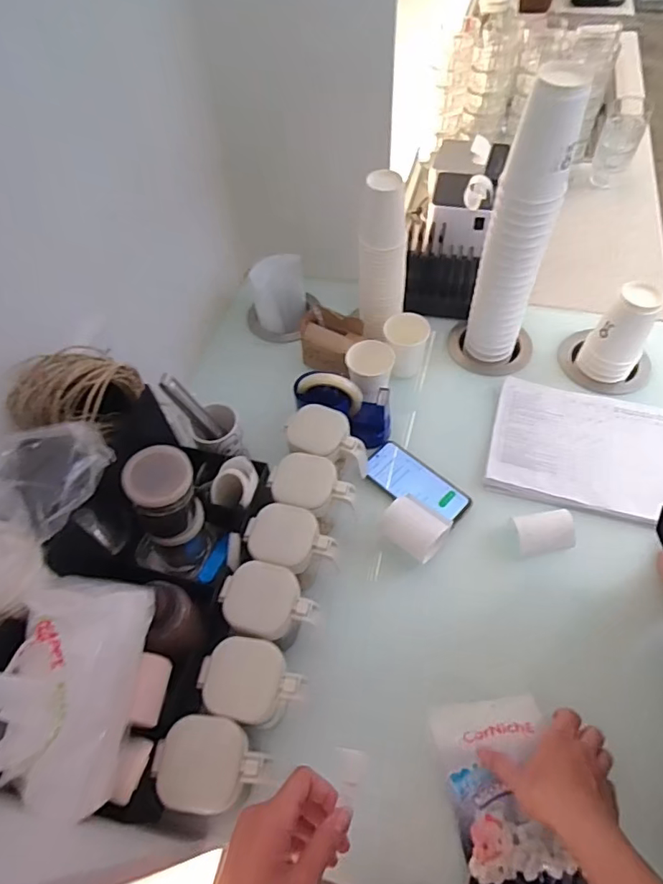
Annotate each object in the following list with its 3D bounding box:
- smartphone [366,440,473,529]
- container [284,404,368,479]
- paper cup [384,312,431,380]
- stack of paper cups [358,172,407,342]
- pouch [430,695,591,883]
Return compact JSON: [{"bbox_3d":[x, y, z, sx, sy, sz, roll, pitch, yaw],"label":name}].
[{"bbox_3d":[0.131,0.065,0.798,0.163,0.015,0.076,34,64,24],"label":"smartphone"},{"bbox_3d":[-0.004,0.005,0.781,0.121,0.088,0.082,10,57,11],"label":"container"},{"bbox_3d":[0.127,-0.165,0.882,0.072,0.085,0.070,-2,56,3],"label":"paper cup"},{"bbox_3d":[0.084,-0.292,0.843,0.078,0.248,0.080,-3,56,2],"label":"stack of paper cups"},{"bbox_3d":[0.185,0.372,0.554,0.120,0.044,0.178,-6,56,0],"label":"pouch"}]

